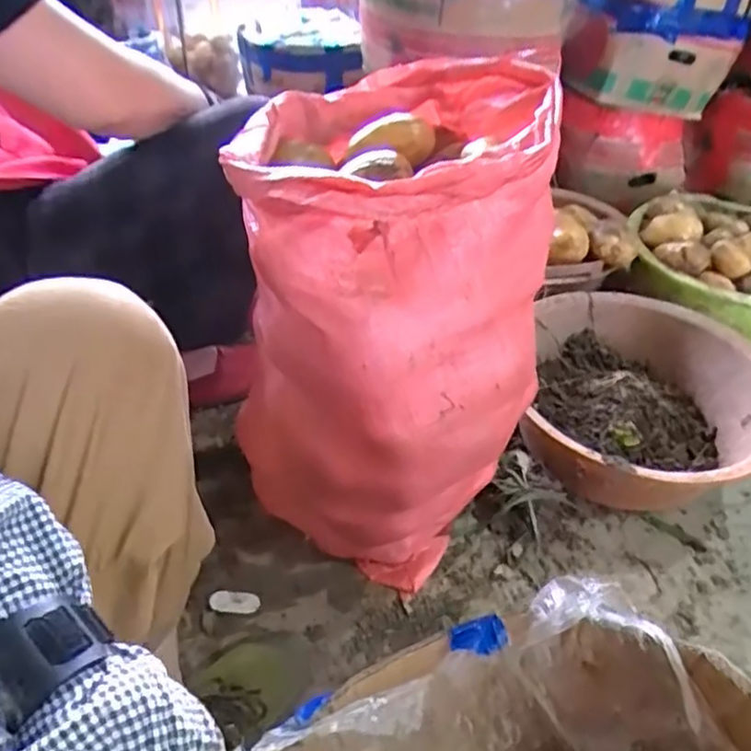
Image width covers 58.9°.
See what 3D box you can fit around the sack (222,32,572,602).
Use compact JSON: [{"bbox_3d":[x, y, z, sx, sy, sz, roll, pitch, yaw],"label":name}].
[{"bbox_3d":[0.007,-0.037,0.707,0.273,0.484,0.310,-3,40,-6],"label":"sack"}]

